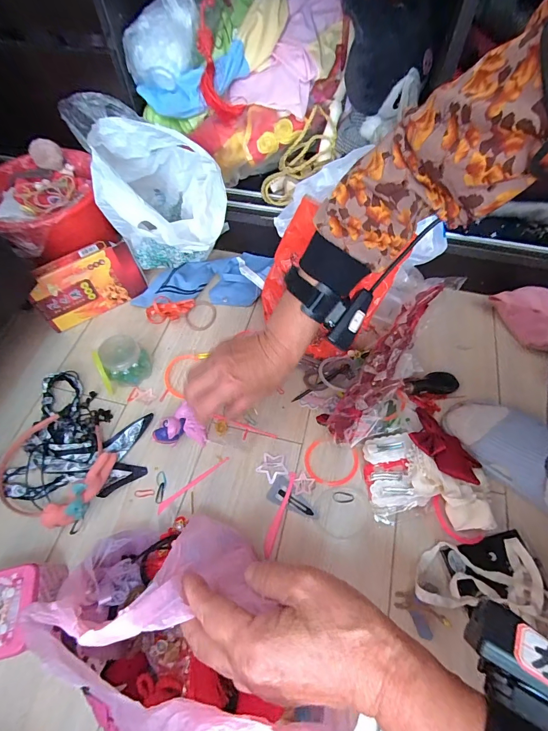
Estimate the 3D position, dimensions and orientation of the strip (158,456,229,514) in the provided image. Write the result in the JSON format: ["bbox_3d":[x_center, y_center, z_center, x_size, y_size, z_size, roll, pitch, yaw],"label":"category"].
[{"bbox_3d":[-0.104,0.152,0.467,0.106,0.004,0.010,-35,64,-18],"label":"strip"}]

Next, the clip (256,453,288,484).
[{"bbox_3d":[-0.001,0.133,0.473,0.038,0.005,0.039,19,61,12],"label":"clip"}]

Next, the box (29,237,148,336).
[{"bbox_3d":[-0.299,-0.131,0.585,0.165,0.103,0.039,-32,63,-16],"label":"box"}]

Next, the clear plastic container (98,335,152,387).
[{"bbox_3d":[-0.218,-0.008,0.529,0.059,0.059,0.055,-1,59,1],"label":"clear plastic container"}]

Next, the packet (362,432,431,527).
[{"bbox_3d":[0.148,0.138,0.450,0.068,0.017,0.096,-20,75,14],"label":"packet"}]

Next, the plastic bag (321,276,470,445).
[{"bbox_3d":[0.158,-0.009,0.488,0.069,0.056,0.265,32,77,19],"label":"plastic bag"}]

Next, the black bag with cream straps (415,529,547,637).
[{"bbox_3d":[0.231,0.239,0.388,0.153,0.025,0.095,-8,59,-3],"label":"black bag with cream straps"}]

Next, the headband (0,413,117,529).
[{"bbox_3d":[-0.280,0.126,0.456,0.151,0.037,0.127,15,61,10],"label":"headband"}]

